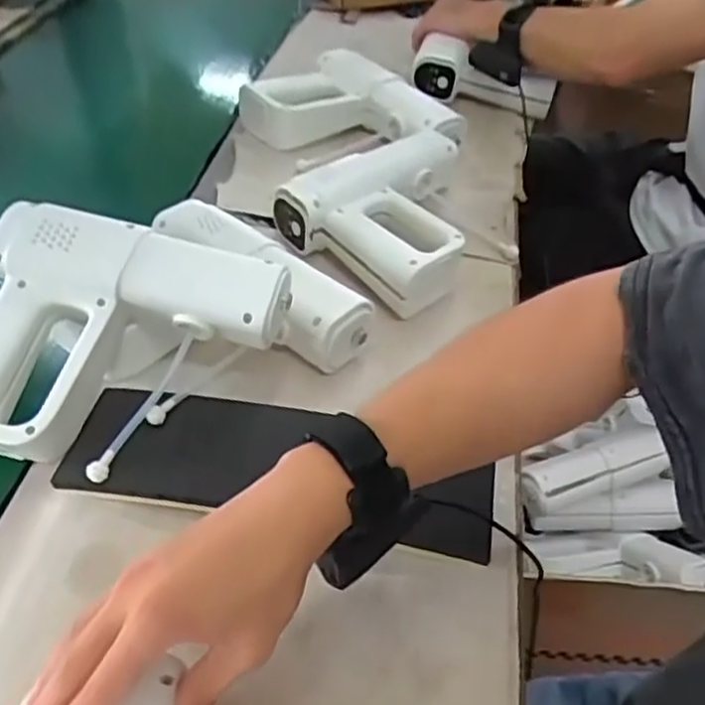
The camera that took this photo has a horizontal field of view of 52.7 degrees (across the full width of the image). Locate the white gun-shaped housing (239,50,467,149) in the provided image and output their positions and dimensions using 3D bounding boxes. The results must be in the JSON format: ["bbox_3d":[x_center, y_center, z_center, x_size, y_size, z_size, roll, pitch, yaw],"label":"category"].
[{"bbox_3d":[0.000,-0.287,0.815,0.245,0.069,0.113,8,44,5],"label":"white gun-shaped housing"}]

